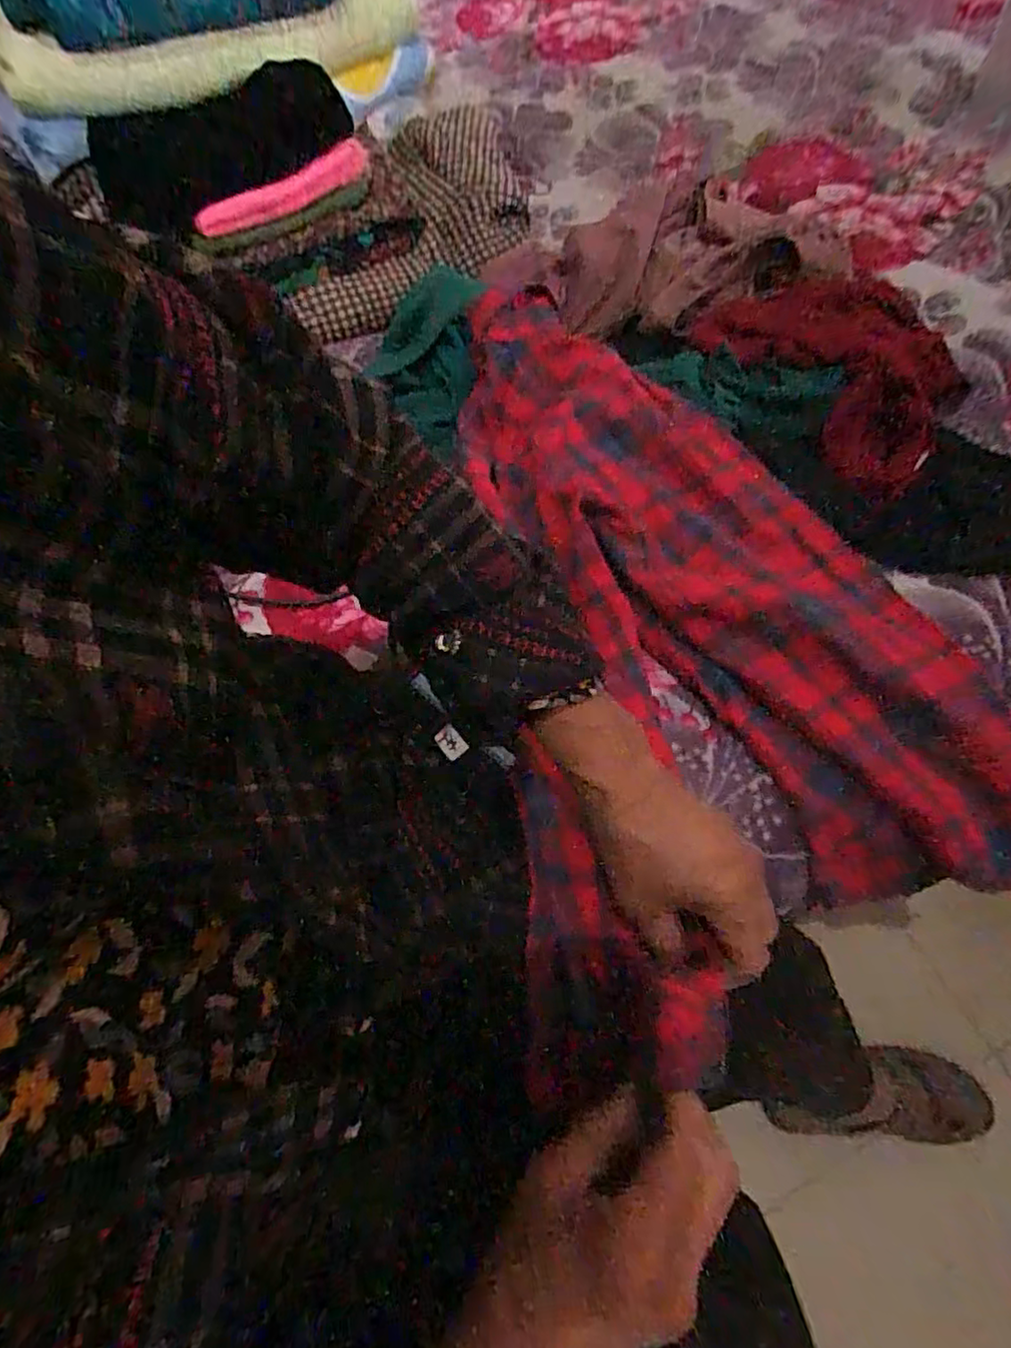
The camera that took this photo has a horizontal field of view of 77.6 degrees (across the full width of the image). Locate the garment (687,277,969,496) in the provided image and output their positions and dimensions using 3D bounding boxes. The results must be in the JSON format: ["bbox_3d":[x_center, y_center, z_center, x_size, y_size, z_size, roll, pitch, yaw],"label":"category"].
[{"bbox_3d":[0.321,-0.297,0.595,0.185,0.064,0.255,-33,68,-16],"label":"garment"}]

